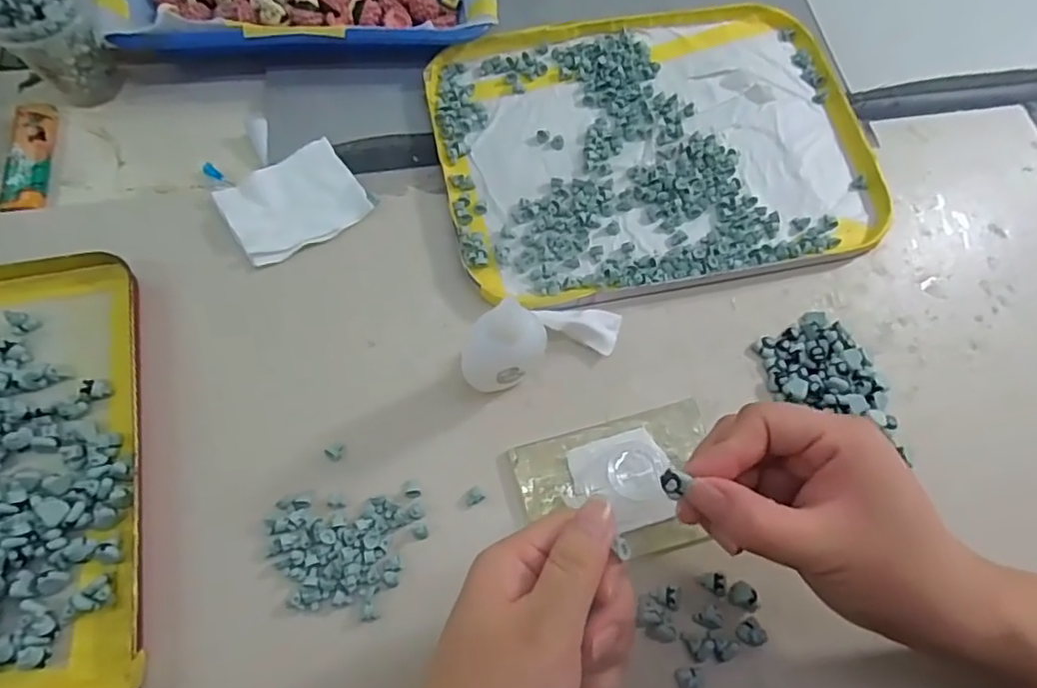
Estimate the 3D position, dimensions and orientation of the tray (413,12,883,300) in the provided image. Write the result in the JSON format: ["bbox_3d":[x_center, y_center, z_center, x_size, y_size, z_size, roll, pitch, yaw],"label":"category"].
[{"bbox_3d":[0.088,-0.130,0.392,0.272,0.012,0.203,-12,70,-7],"label":"tray"}]

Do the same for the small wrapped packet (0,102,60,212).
[{"bbox_3d":[-0.305,-0.118,0.374,0.025,0.011,0.081,-6,69,-5],"label":"small wrapped packet"}]

